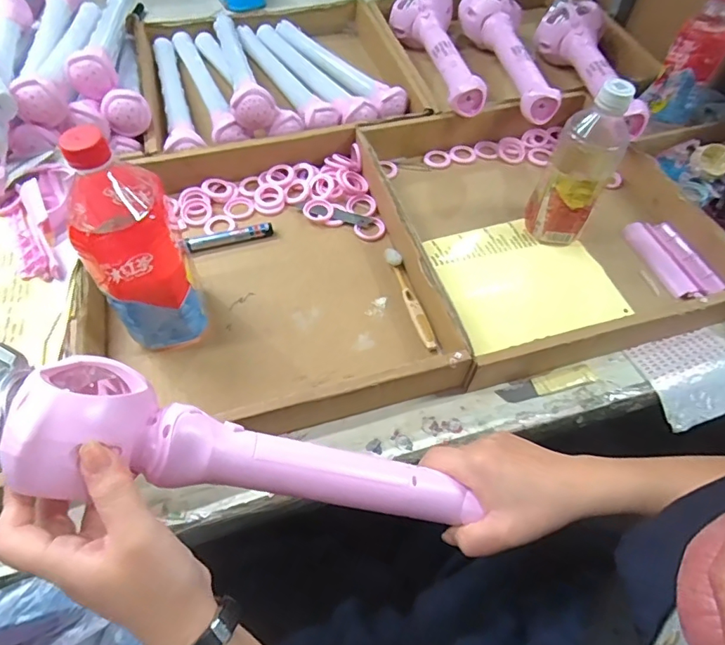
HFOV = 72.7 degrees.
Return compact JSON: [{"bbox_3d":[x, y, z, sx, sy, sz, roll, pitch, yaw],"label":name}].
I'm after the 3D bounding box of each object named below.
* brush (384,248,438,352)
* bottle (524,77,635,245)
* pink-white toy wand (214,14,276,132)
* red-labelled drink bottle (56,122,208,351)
[{"bbox_3d":[0.052,-0.027,0.539,0.018,0.014,0.135,-12,58,-9],"label":"brush"},{"bbox_3d":[0.238,-0.169,0.544,0.069,0.190,0.065,26,60,15],"label":"bottle"},{"bbox_3d":[-0.174,-0.378,0.707,0.052,0.062,0.300,-12,58,-9],"label":"pink-white toy wand"},{"bbox_3d":[-0.198,-0.063,0.436,0.081,0.216,0.081,-25,61,-17],"label":"red-labelled drink bottle"}]

